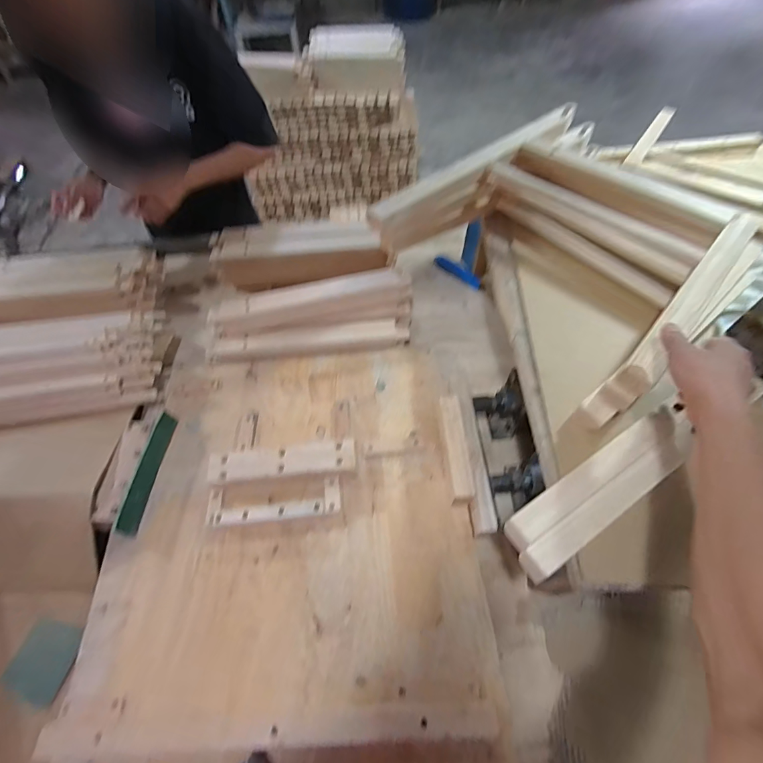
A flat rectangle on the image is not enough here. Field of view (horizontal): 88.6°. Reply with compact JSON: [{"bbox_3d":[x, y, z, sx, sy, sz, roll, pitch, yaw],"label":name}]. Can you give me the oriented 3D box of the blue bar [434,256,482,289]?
[{"bbox_3d":[0.202,-0.285,1.015,0.144,0.025,0.026,39,67,23],"label":"blue bar"}]

